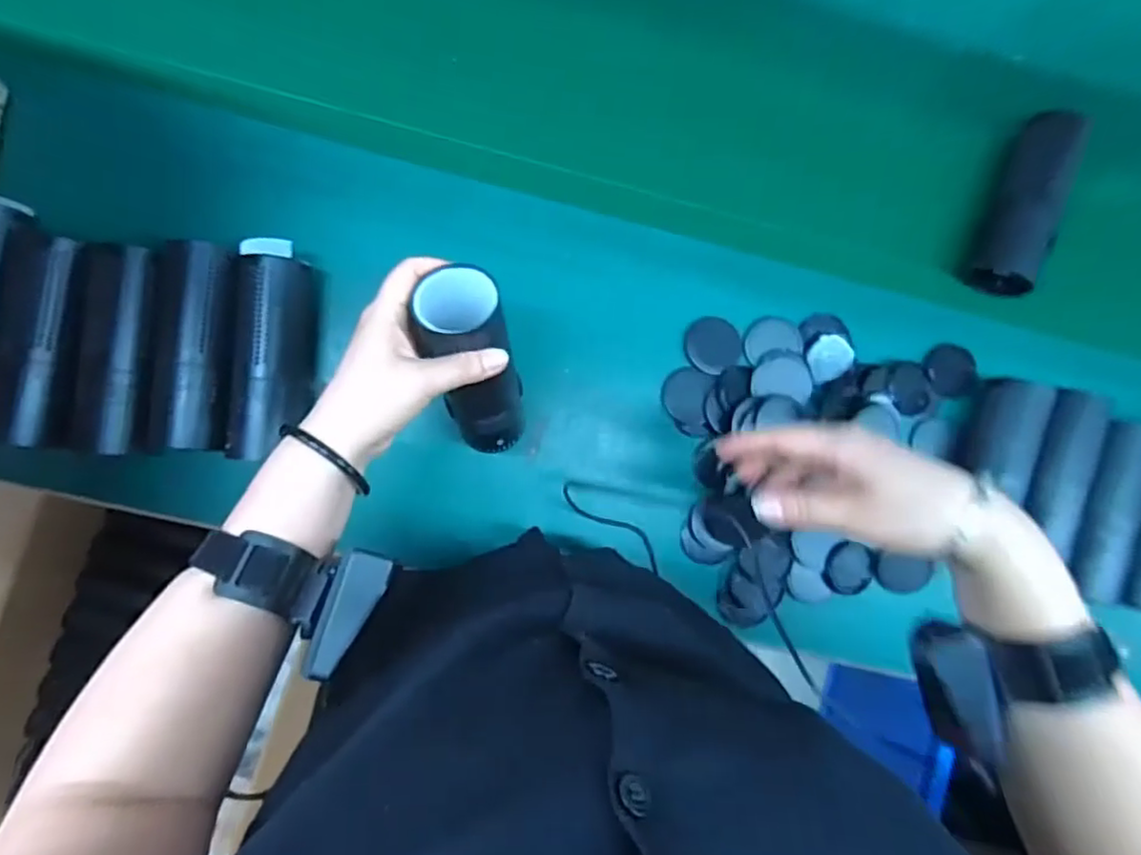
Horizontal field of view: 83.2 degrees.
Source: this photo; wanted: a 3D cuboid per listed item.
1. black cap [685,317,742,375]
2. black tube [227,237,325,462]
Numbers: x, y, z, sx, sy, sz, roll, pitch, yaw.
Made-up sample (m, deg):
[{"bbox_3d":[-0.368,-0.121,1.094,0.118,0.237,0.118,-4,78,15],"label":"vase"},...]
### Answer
[{"bbox_3d":[0.131,-0.075,0.587,0.052,0.009,0.052,-1,76,5],"label":"black cap"},{"bbox_3d":[-0.239,-0.063,0.525,0.052,0.047,0.175,3,89,-5],"label":"black tube"}]

